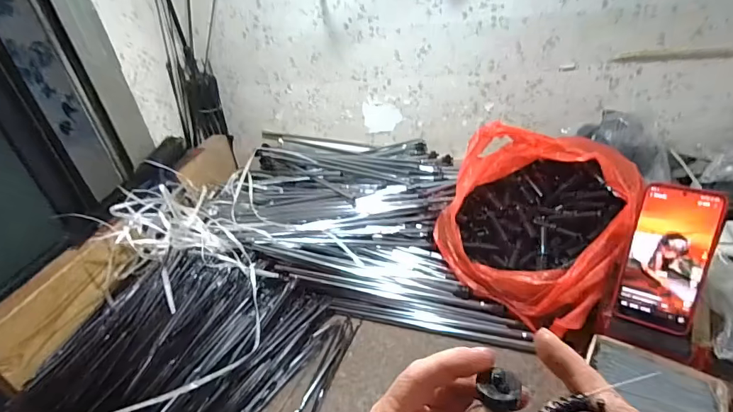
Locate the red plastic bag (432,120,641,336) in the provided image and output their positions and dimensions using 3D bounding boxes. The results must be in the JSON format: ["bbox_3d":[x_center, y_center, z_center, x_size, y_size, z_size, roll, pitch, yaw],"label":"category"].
[{"bbox_3d":[0.244,0.014,0.603,0.230,0.172,0.243,-32,39,-33],"label":"red plastic bag"}]

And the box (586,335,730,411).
[{"bbox_3d":[0.313,0.210,0.459,0.129,0.041,0.092,15,38,32],"label":"box"}]

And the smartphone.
[{"bbox_3d":[0.343,0.060,0.476,0.078,0.165,0.011,14,10,31],"label":"smartphone"}]

